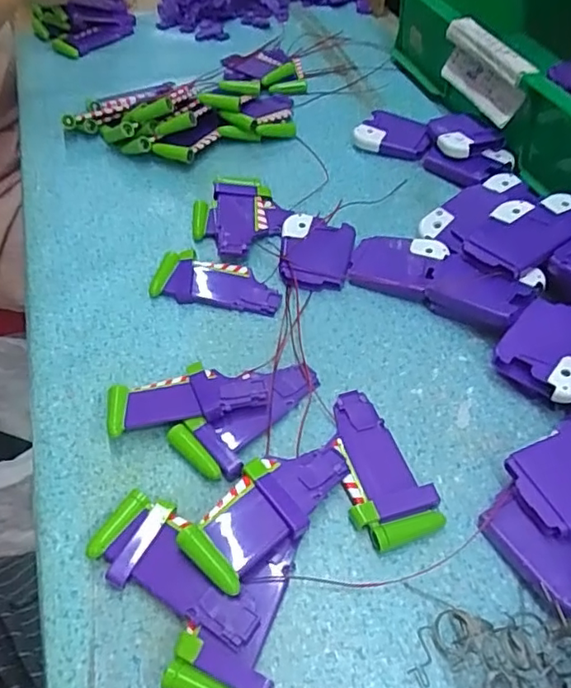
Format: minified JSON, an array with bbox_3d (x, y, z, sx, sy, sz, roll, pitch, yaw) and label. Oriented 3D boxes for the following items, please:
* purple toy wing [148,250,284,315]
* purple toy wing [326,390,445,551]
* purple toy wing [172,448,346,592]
[{"bbox_3d":[-0.048,-0.044,0.404,0.092,0.008,0.041,9,53,10],"label":"purple toy wing"},{"bbox_3d":[0.047,0.064,0.309,0.042,0.011,0.089,-16,52,-9],"label":"purple toy wing"},{"bbox_3d":[-0.008,0.081,0.288,0.040,0.018,0.087,36,62,27],"label":"purple toy wing"}]

